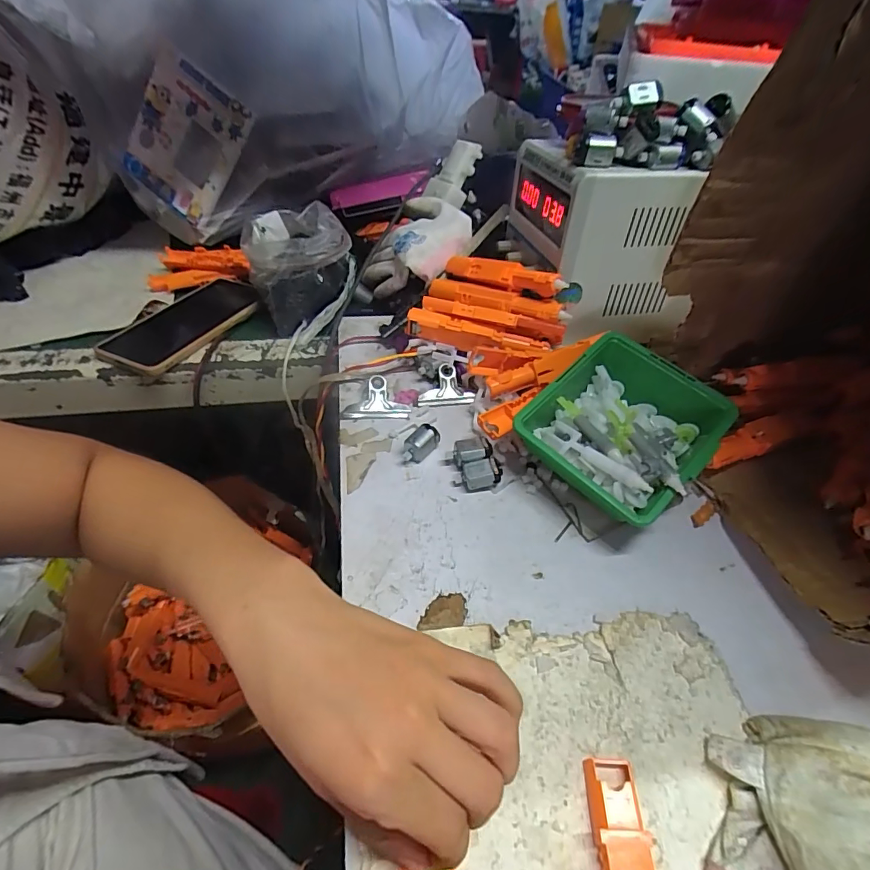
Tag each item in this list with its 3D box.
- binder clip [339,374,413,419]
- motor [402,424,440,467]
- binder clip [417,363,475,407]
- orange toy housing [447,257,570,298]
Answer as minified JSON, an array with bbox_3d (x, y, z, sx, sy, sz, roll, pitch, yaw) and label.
[{"bbox_3d":[-0.049,-0.030,0.382,0.054,0.017,0.035,-5,50,-7],"label":"binder clip"},{"bbox_3d":[-0.011,0.008,0.352,0.014,0.020,0.032,34,56,24],"label":"motor"},{"bbox_3d":[0.009,-0.043,0.393,0.047,0.019,0.030,-4,49,-6],"label":"binder clip"},{"bbox_3d":[0.055,-0.137,0.398,0.016,0.021,0.126,-35,43,-28],"label":"orange toy housing"}]

